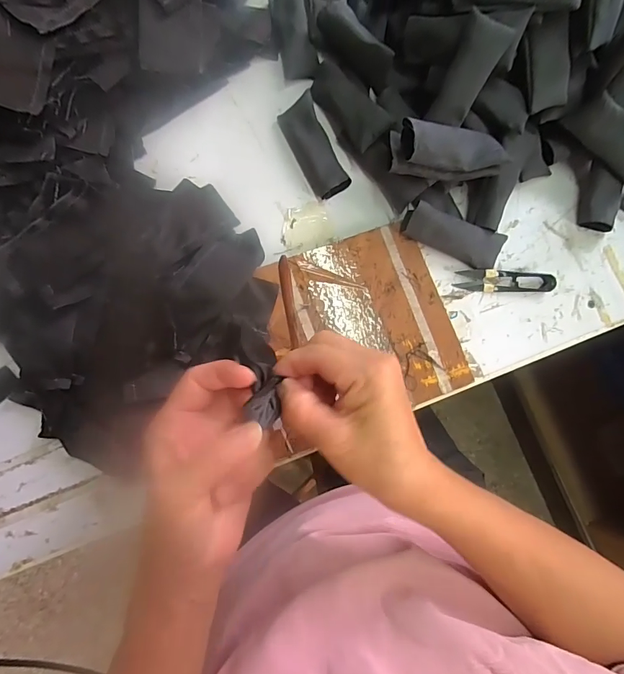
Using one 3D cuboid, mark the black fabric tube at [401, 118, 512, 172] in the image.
[{"bbox_3d":[0.126,-0.169,0.361,0.101,0.021,0.035,0,82,-19],"label":"black fabric tube"}]

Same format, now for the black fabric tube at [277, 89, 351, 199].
[{"bbox_3d":[0.003,-0.195,0.418,0.036,0.025,0.102,-26,85,-6],"label":"black fabric tube"}]

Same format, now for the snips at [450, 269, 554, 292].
[{"bbox_3d":[0.196,-0.058,0.412,0.098,0.011,0.023,0,83,-3],"label":"snips"}]

